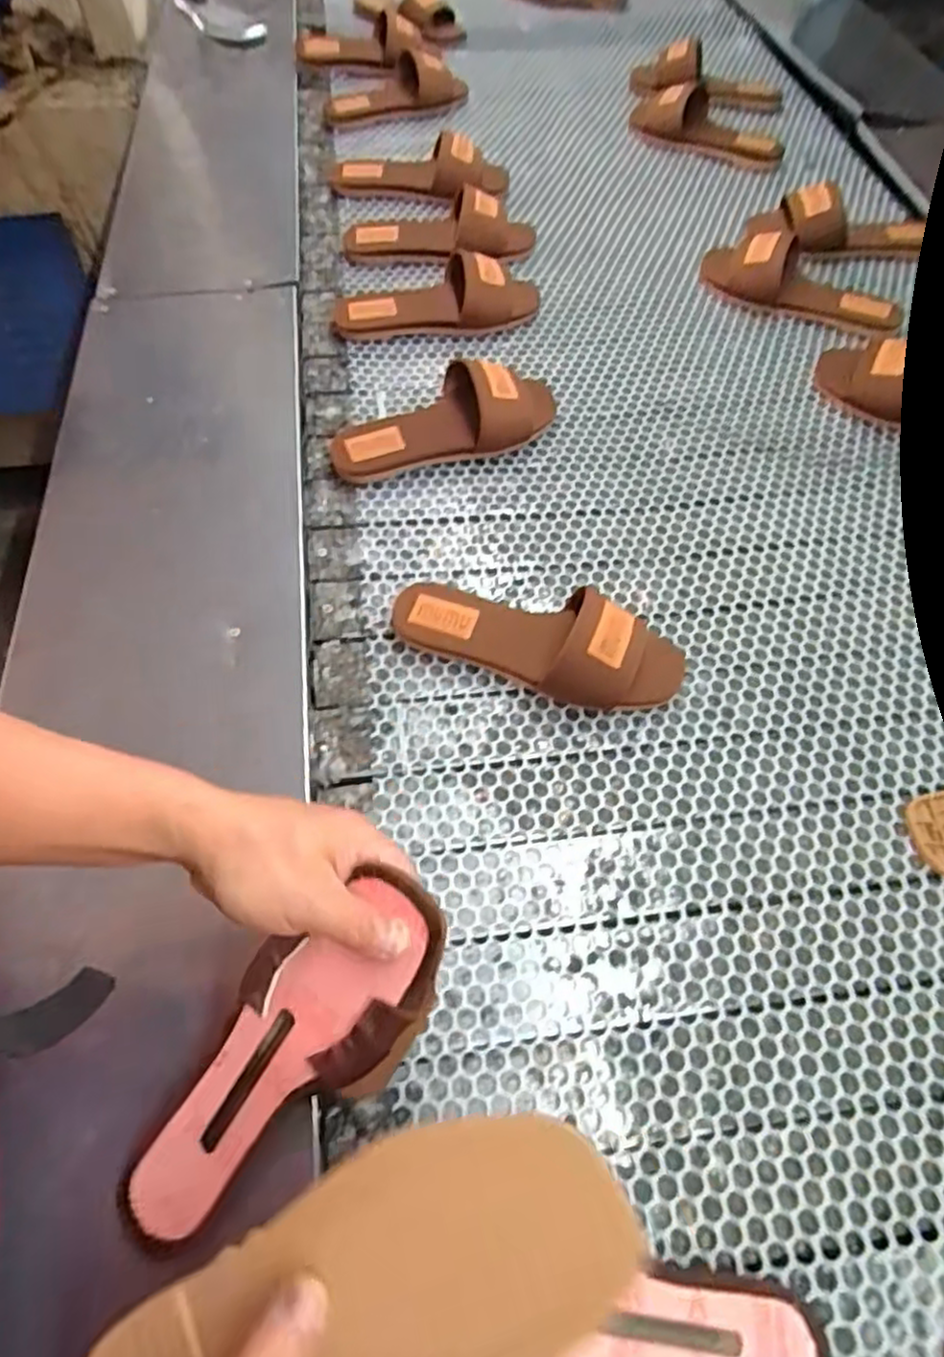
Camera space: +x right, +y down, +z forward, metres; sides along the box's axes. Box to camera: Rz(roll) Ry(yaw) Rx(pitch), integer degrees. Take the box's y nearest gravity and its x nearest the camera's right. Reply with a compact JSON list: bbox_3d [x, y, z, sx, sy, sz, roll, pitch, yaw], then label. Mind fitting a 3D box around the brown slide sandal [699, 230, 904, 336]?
[{"bbox_3d":[0.395,-0.483,0.841,0.242,0.065,0.095,29,63,16],"label":"brown slide sandal"}]

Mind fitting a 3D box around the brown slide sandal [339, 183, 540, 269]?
[{"bbox_3d":[-0.043,-0.587,0.898,0.249,0.055,0.100,2,59,1],"label":"brown slide sandal"}]

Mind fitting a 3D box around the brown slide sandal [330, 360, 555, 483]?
[{"bbox_3d":[-0.024,-0.273,0.713,0.251,0.064,0.101,-14,60,-9],"label":"brown slide sandal"}]

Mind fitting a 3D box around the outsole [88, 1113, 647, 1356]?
[{"bbox_3d":[-0.048,0.235,0.266,0.226,0.019,0.081,-25,60,8],"label":"outsole"}]

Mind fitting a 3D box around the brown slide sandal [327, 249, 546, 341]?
[{"bbox_3d":[-0.041,-0.456,0.824,0.247,0.057,0.100,-2,59,-2],"label":"brown slide sandal"}]

